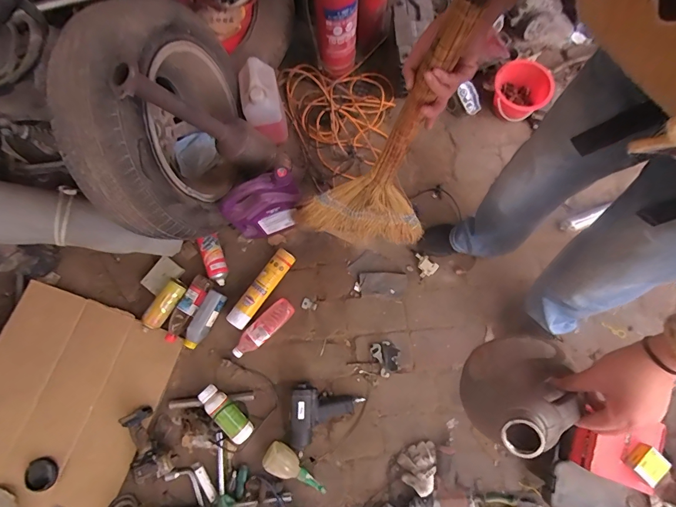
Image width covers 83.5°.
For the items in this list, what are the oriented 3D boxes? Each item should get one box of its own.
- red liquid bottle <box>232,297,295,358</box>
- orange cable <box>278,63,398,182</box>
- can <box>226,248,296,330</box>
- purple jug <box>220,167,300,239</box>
[{"bbox_3d":[-0.228,0.229,1.156,0.067,0.049,0.218,43,82,10],"label":"red liquid bottle"},{"bbox_3d":[0.023,-0.526,1.391,0.372,0.083,0.470,-41,80,-7],"label":"orange cable"},{"bbox_3d":[-0.244,0.112,1.218,0.064,0.057,0.286,35,81,8],"label":"can"},{"bbox_3d":[-0.221,-0.136,1.148,0.214,0.305,0.089,-16,78,-2],"label":"purple jug"}]

